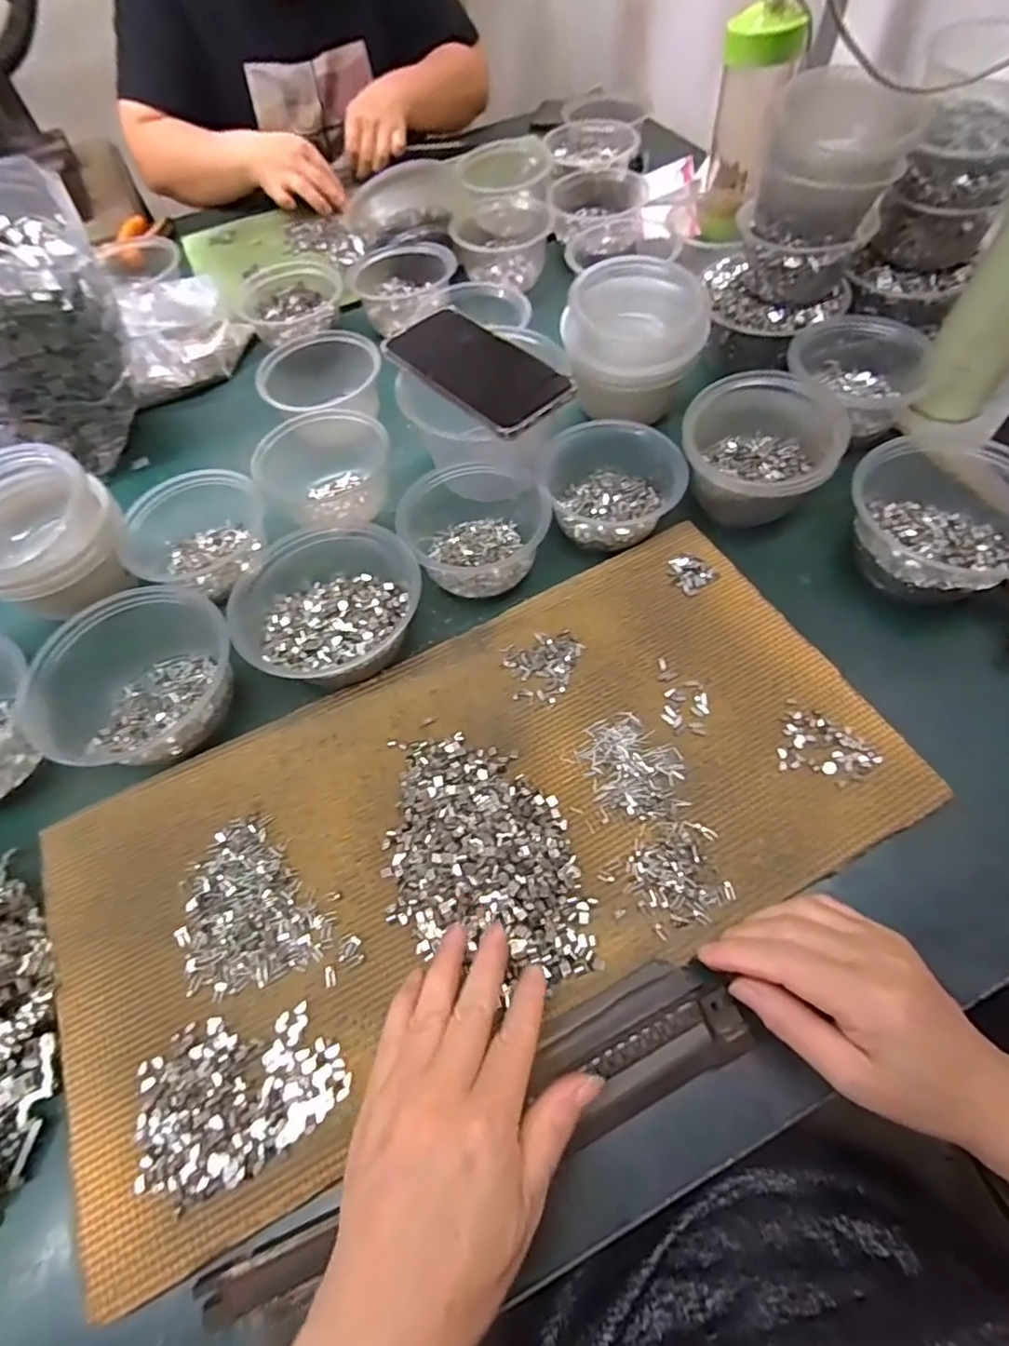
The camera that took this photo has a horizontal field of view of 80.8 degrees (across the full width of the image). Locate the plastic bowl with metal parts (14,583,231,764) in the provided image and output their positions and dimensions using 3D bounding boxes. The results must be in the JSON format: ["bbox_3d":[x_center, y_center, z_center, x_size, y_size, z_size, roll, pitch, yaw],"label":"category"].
[{"bbox_3d":[-0.262,0.008,0.427,0.131,0.063,0.135,-2,60,3],"label":"plastic bowl with metal parts"}]

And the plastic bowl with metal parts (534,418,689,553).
[{"bbox_3d":[0.085,-0.157,0.485,0.110,0.054,0.104,-2,60,3],"label":"plastic bowl with metal parts"}]

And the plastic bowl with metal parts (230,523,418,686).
[{"bbox_3d":[-0.136,-0.051,0.446,0.127,0.049,0.126,-2,60,3],"label":"plastic bowl with metal parts"}]

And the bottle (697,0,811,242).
[{"bbox_3d":[0.256,-0.589,0.623,0.079,0.195,0.068,13,62,11],"label":"bottle"}]

